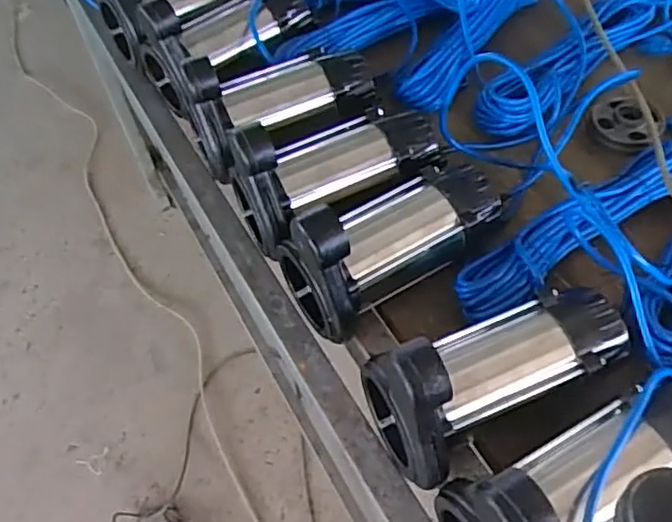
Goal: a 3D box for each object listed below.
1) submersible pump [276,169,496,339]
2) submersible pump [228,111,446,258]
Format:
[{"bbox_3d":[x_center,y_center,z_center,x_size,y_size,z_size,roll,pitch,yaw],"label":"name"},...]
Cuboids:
[{"bbox_3d":[0.059,-0.029,0.654,0.221,0.153,0.104,-34,59,-18],"label":"submersible pump"},{"bbox_3d":[0.006,-0.117,0.715,0.248,0.137,0.117,-27,57,-14],"label":"submersible pump"}]

